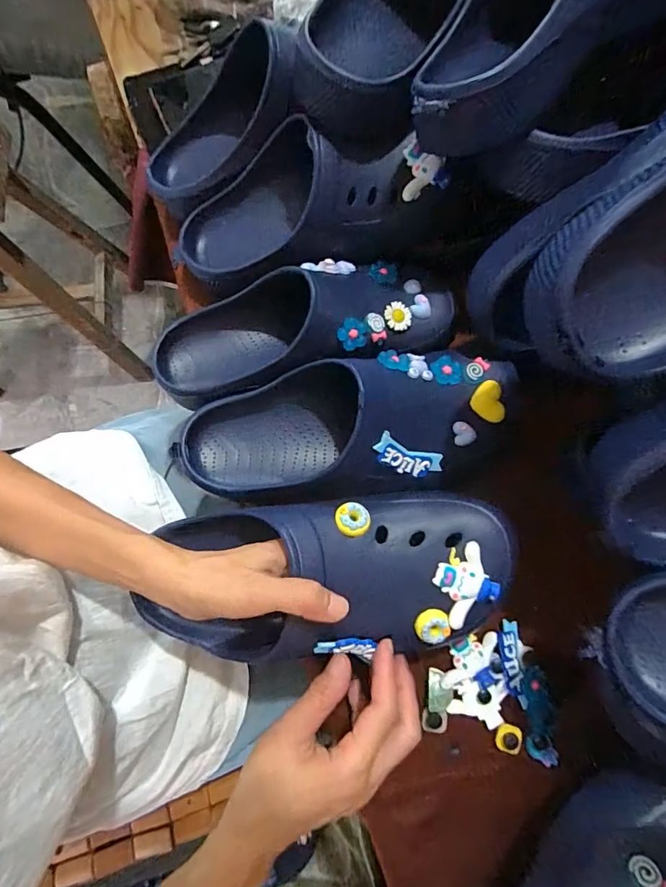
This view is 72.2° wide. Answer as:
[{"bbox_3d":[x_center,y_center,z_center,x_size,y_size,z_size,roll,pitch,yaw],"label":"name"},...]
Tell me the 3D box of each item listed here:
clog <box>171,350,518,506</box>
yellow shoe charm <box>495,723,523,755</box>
[{"bbox_3d":[0.012,-0.014,0.348,0.270,0.081,0.105,-7,76,-1],"label":"clog"},{"bbox_3d":[0.133,0.224,0.345,0.020,0.004,0.020,0,76,1],"label":"yellow shoe charm"}]

